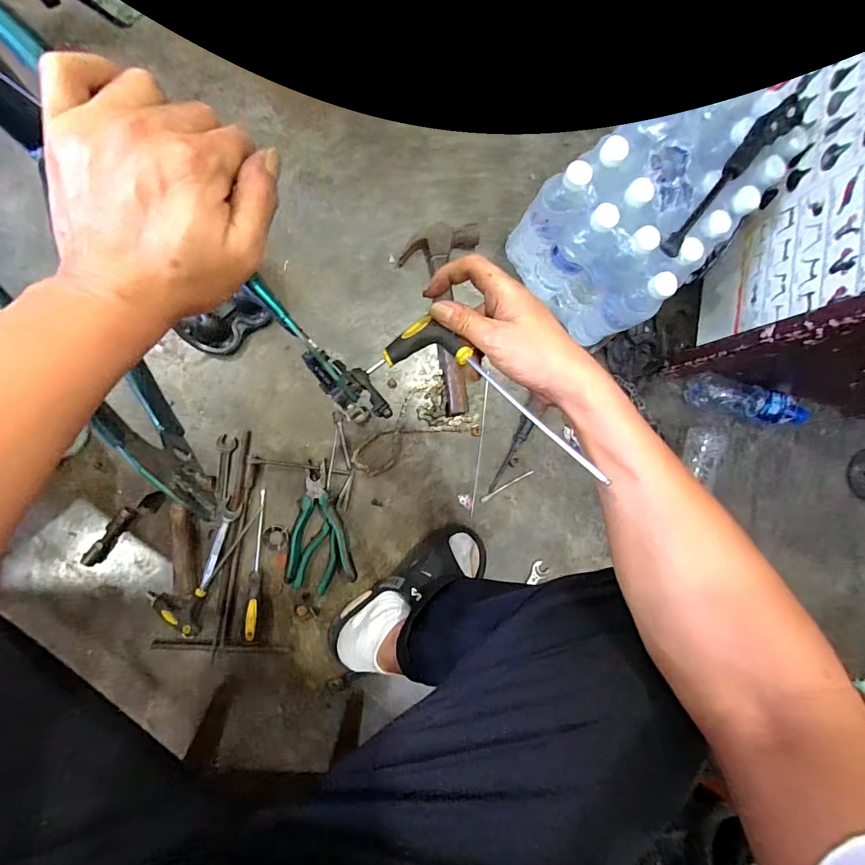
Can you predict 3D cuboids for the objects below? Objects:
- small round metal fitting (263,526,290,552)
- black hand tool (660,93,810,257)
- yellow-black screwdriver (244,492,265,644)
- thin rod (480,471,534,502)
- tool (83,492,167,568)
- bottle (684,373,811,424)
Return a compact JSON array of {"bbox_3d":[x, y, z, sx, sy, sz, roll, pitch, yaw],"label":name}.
[{"bbox_3d":[-0.245,0.166,0.664,0.038,0.005,0.041,0,87,-9],"label":"small round metal fitting"},{"bbox_3d":[0.395,-0.343,0.559,0.039,0.036,0.275,44,82,-5],"label":"black hand tool"},{"bbox_3d":[-0.267,0.201,0.645,0.019,0.028,0.220,5,87,-9],"label":"yellow-black screwdriver"},{"bbox_3d":[0.127,0.092,0.726,0.101,0.010,0.009,-31,92,4],"label":"thin rod"},{"bbox_3d":[-0.463,0.141,0.630,0.030,0.017,0.140,44,82,-5],"label":"tool"},{"bbox_3d":[0.574,-0.055,0.779,0.226,0.062,0.057,10,86,-8],"label":"bottle"}]

